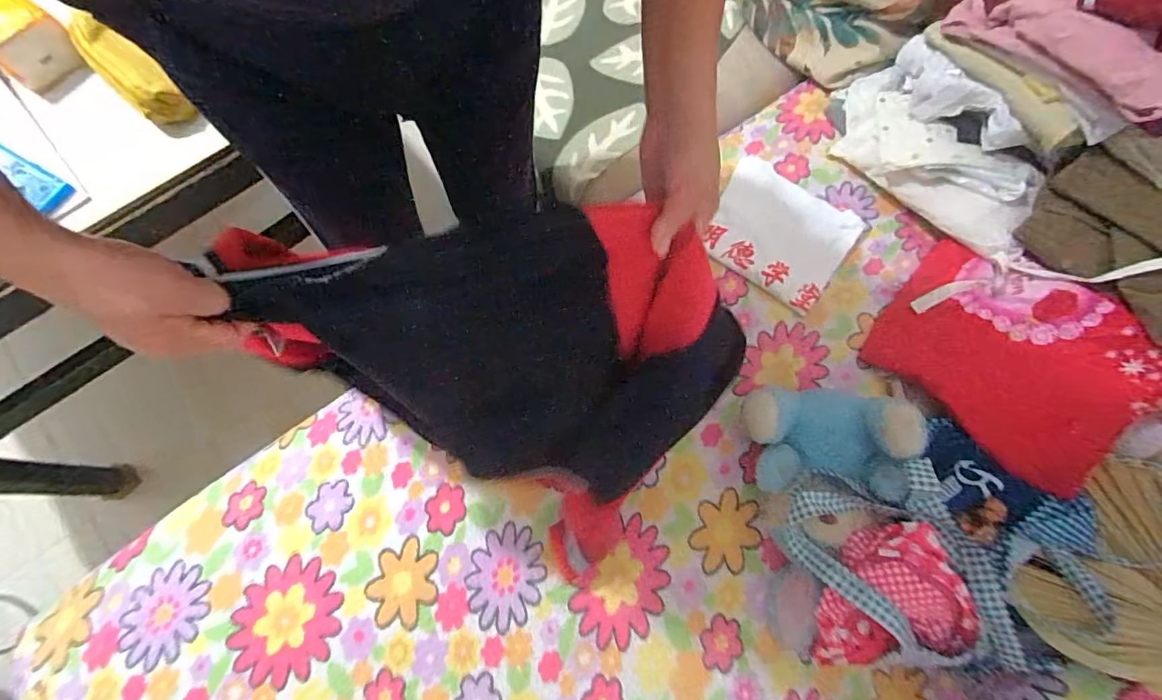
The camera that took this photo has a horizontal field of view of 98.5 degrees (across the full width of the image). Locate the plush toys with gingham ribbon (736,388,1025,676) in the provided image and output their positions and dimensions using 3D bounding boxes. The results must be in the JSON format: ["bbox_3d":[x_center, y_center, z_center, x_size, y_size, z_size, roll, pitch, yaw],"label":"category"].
[{"bbox_3d":[0.326,0.193,0.594,0.219,0.128,0.314,-12,72,-4],"label":"plush toys with gingham ribbon"}]

